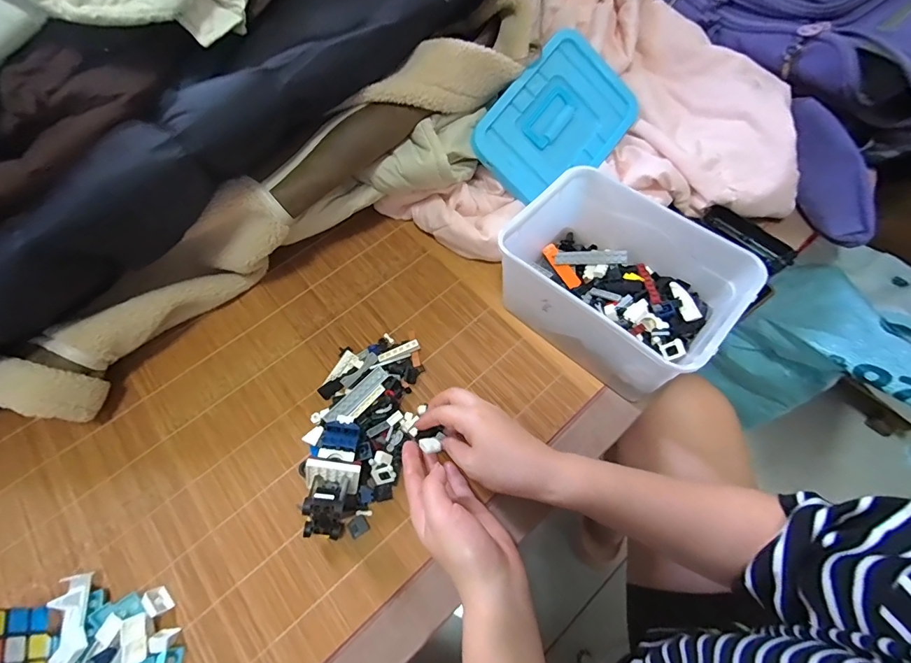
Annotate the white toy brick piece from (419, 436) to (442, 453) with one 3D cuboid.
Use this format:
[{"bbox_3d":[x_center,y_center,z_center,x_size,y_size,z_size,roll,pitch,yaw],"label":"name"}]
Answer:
[{"bbox_3d":[-0.025,0.112,0.408,0.020,0.011,0.017,-10,66,-5],"label":"white toy brick piece"}]

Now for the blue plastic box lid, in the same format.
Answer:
[{"bbox_3d":[0.131,-0.264,0.532,0.149,0.014,0.213,41,80,-14],"label":"blue plastic box lid"}]

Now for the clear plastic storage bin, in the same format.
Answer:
[{"bbox_3d":[0.159,-0.053,0.442,0.230,0.108,0.146,40,71,21],"label":"clear plastic storage bin"}]

